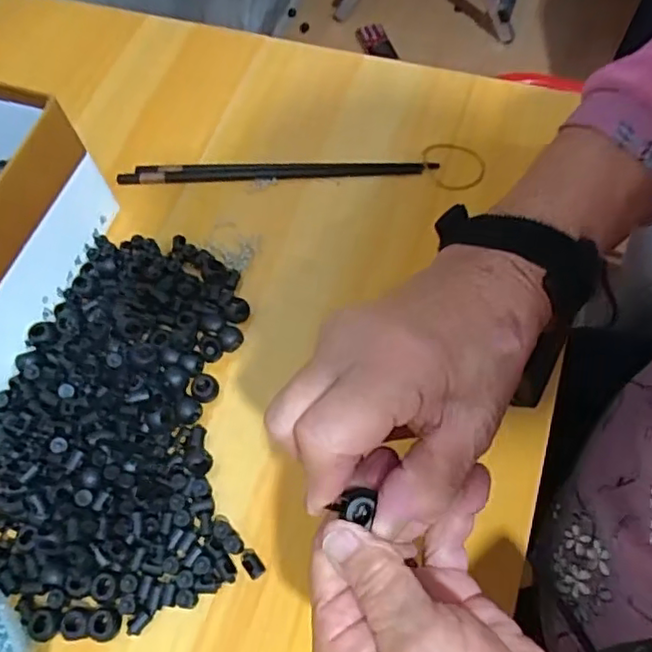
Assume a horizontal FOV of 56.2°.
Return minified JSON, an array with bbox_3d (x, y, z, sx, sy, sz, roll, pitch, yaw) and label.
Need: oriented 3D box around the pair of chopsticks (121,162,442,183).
[{"bbox_3d":[-0.040,-0.122,0.477,0.242,0.005,0.015,-1,63,2],"label":"pair of chopsticks"}]

